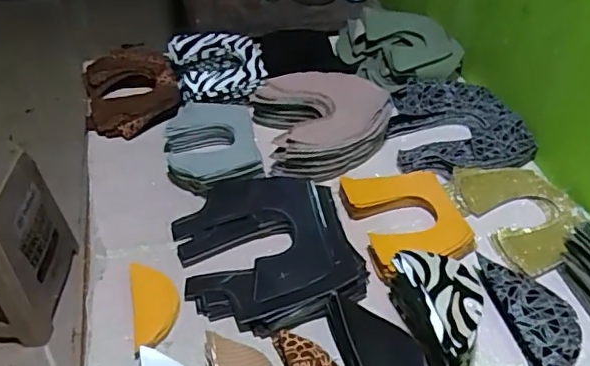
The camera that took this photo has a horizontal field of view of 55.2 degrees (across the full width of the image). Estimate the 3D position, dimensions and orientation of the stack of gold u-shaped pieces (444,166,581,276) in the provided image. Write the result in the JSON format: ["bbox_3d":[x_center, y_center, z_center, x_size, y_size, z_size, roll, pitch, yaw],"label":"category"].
[{"bbox_3d":[0.281,0.046,0.701,0.148,0.035,0.164,-4,43,-7],"label":"stack of gold u-shaped pieces"}]

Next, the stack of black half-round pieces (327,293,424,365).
[{"bbox_3d":[0.084,0.175,0.546,0.072,0.041,0.153,-11,42,-12],"label":"stack of black half-round pieces"}]

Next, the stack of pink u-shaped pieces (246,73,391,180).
[{"bbox_3d":[0.042,-0.090,0.801,0.181,0.057,0.177,-12,45,-10],"label":"stack of pink u-shaped pieces"}]

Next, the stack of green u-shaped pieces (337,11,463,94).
[{"bbox_3d":[0.173,-0.225,0.918,0.168,0.054,0.172,-15,45,-14],"label":"stack of green u-shaped pieces"}]

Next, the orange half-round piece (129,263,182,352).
[{"bbox_3d":[-0.147,0.129,0.595,0.047,0.016,0.110,-11,44,-10],"label":"orange half-round piece"}]

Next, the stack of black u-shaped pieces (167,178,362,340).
[{"bbox_3d":[-0.035,0.067,0.648,0.188,0.024,0.209,-14,45,-12],"label":"stack of black u-shaped pieces"}]

